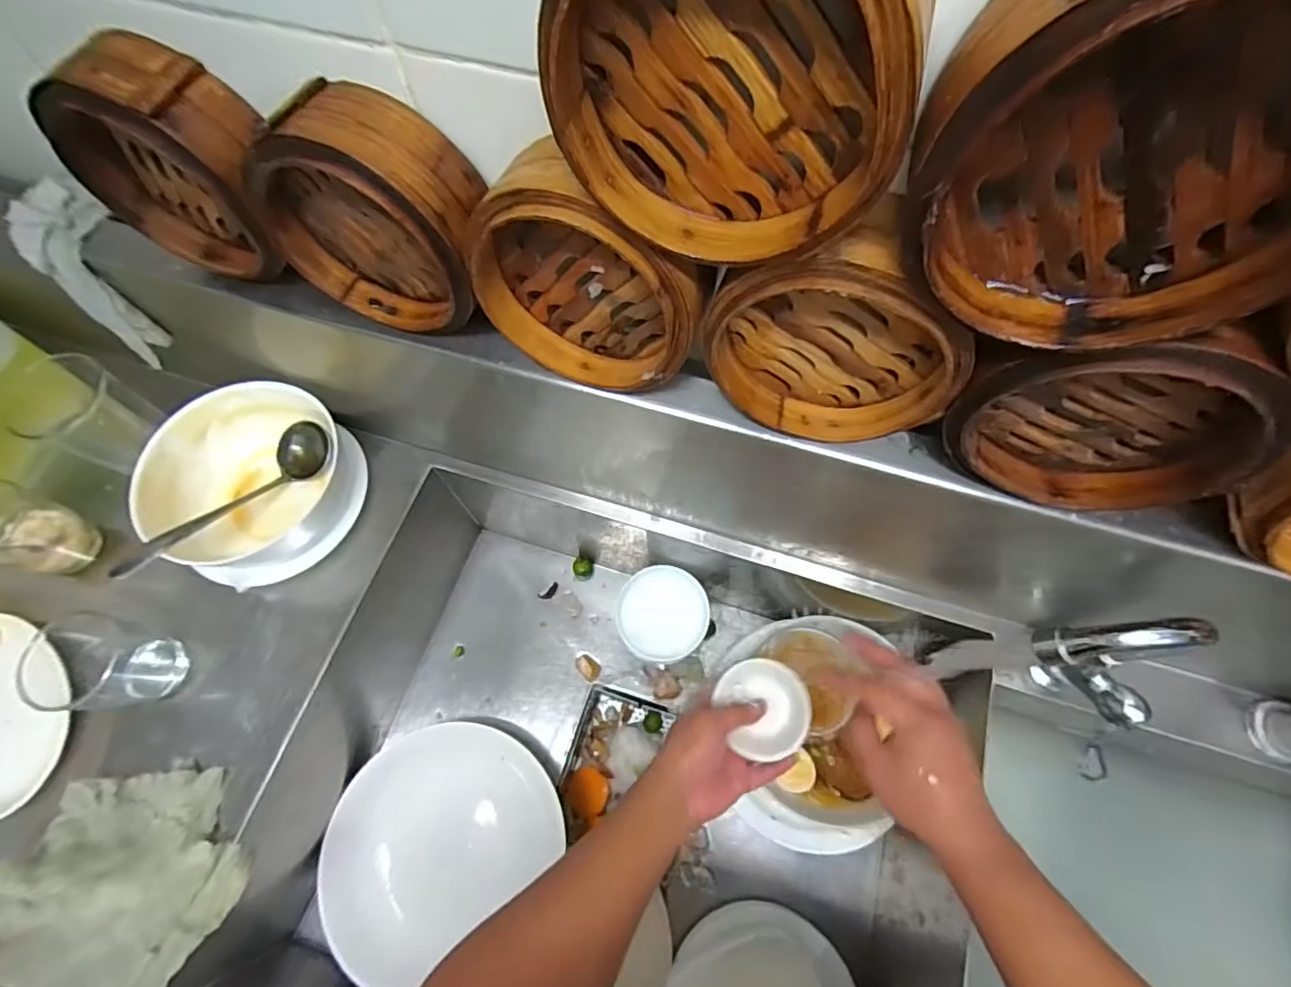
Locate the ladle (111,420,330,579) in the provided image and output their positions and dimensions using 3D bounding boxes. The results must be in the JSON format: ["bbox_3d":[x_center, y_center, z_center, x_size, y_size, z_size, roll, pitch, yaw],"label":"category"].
[{"bbox_3d":[-0.411,0.005,0.568,0.045,0.049,0.213,33,57,14],"label":"ladle"}]

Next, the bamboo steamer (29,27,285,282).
[{"bbox_3d":[-0.316,-0.218,0.394,0.149,0.136,0.065,12,67,6],"label":"bamboo steamer"}]

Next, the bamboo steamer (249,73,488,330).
[{"bbox_3d":[-0.173,-0.177,0.375,0.149,0.133,0.063,16,68,7],"label":"bamboo steamer"}]

